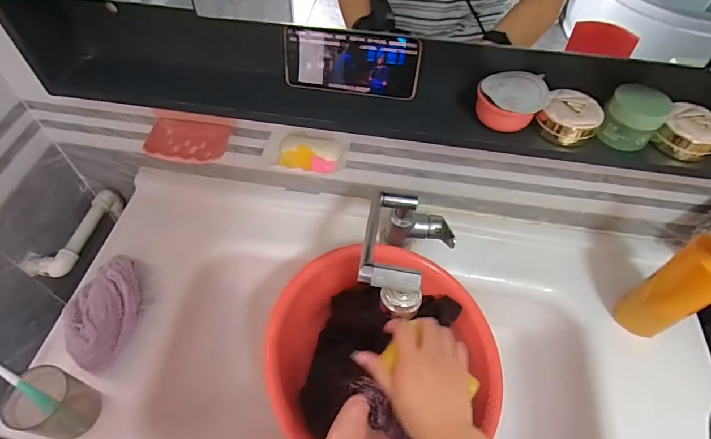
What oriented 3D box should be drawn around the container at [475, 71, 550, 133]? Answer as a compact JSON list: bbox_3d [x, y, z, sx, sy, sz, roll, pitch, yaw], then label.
[{"bbox_3d":[0.191,-0.146,0.507,0.072,0.042,0.071,1,54,-1],"label":"container"}]

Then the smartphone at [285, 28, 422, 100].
[{"bbox_3d":[-0.005,-0.196,0.523,0.168,0.078,0.009,8,38,5],"label":"smartphone"}]

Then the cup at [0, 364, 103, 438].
[{"bbox_3d":[-0.403,0.247,0.553,0.067,0.106,0.074,19,55,11],"label":"cup"}]

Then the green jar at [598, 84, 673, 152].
[{"bbox_3d":[0.326,-0.121,0.488,0.062,0.056,0.057,1,54,-1],"label":"green jar"}]

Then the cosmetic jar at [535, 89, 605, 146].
[{"bbox_3d":[0.264,-0.123,0.511,0.066,0.044,0.063,1,54,-1],"label":"cosmetic jar"}]

